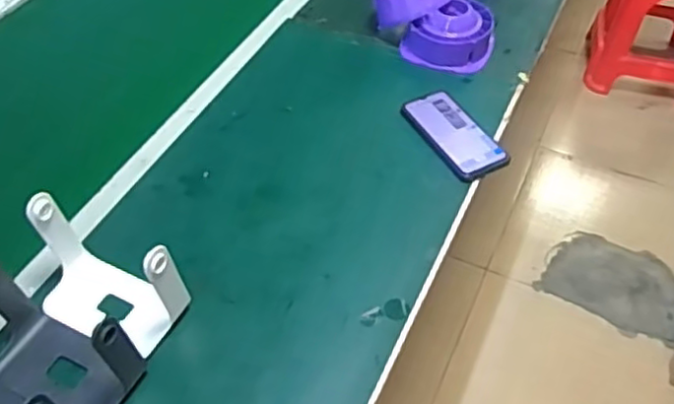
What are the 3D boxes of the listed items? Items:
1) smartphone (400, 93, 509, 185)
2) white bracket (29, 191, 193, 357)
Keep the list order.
[{"bbox_3d":[0.159,-0.096,0.929,0.082,0.008,0.165,-22,51,-17],"label":"smartphone"},{"bbox_3d":[-0.252,0.076,0.710,0.169,0.124,0.088,25,54,22],"label":"white bracket"}]

